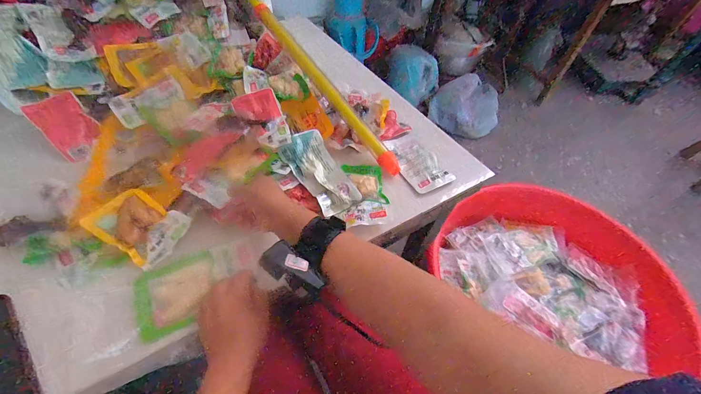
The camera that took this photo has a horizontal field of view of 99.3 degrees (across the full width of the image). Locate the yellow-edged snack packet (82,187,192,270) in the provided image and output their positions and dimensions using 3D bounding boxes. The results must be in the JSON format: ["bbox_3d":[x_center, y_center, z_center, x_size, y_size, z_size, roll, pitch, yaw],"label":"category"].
[{"bbox_3d":[-0.290,0.035,0.407,0.122,0.008,0.078,25,54,14],"label":"yellow-edged snack packet"}]

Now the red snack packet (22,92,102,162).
[{"bbox_3d":[-0.496,-0.125,0.528,0.143,0.013,0.073,46,60,5],"label":"red snack packet"}]

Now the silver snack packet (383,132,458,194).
[{"bbox_3d":[0.121,-0.070,0.558,0.076,0.020,0.139,-23,58,-21],"label":"silver snack packet"}]

